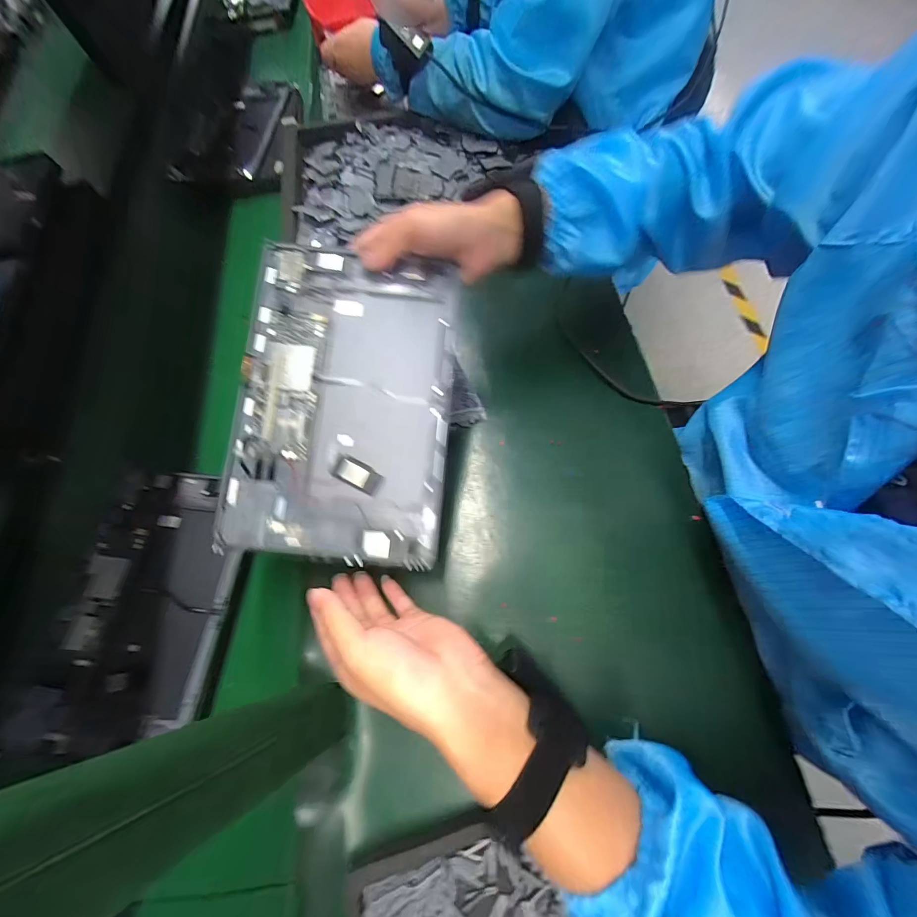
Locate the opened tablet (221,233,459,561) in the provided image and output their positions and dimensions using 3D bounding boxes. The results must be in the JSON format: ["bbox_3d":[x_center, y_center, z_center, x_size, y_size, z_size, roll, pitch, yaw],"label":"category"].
[{"bbox_3d":[-0.093,-0.048,0.320,0.169,0.008,0.251,5,80,-2],"label":"opened tablet"}]

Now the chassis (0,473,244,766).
[{"bbox_3d":[-0.295,0.134,0.368,0.167,0.014,0.246,2,68,8],"label":"chassis"}]

